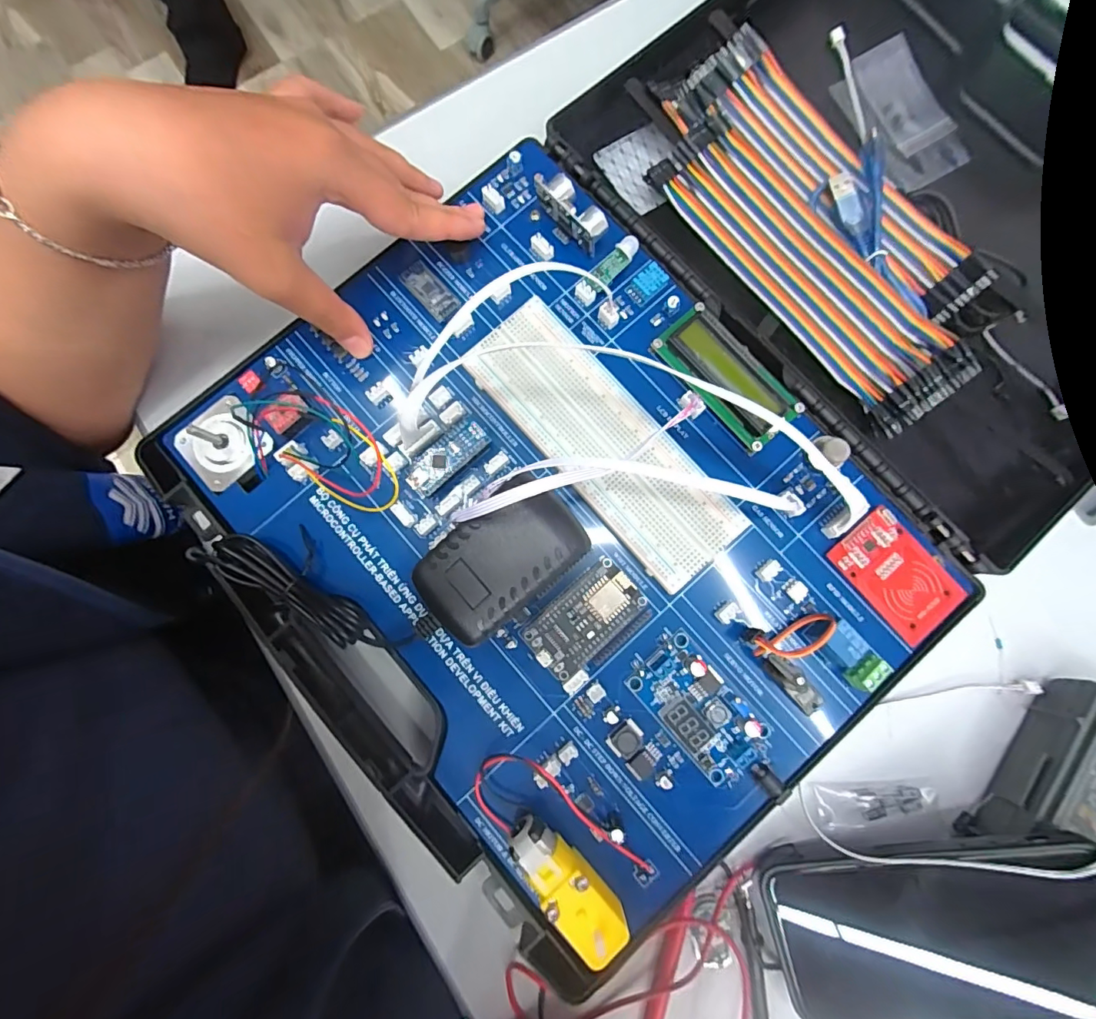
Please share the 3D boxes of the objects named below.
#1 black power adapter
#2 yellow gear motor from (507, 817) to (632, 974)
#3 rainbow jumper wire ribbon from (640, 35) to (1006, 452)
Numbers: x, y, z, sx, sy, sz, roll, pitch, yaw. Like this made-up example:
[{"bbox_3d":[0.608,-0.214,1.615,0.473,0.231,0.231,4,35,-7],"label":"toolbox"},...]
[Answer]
[{"bbox_3d":[-0.022,0.026,0.234,0.075,0.039,0.048,-41,84,-5],"label":"black power adapter"},{"bbox_3d":[0.008,0.169,0.220,0.025,0.024,0.064,-42,84,-5],"label":"yellow gear motor"},{"bbox_3d":[0.159,-0.165,0.282,0.096,0.029,0.235,-40,84,-5],"label":"rainbow jumper wire ribbon"}]

